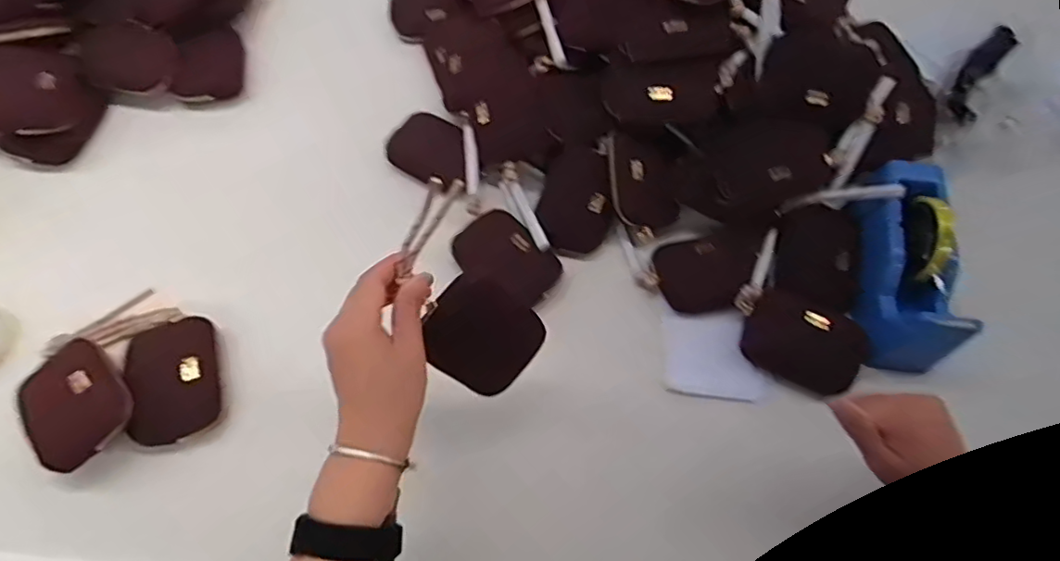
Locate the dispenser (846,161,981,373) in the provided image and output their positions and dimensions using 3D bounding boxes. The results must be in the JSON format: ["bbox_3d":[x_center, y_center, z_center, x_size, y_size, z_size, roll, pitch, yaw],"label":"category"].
[{"bbox_3d":[0.387,-0.021,0.591,0.080,0.083,0.211,6,63,0],"label":"dispenser"}]

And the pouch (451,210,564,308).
[{"bbox_3d":[-0.023,-0.021,0.616,0.080,0.025,0.109,-37,69,-19],"label":"pouch"}]

